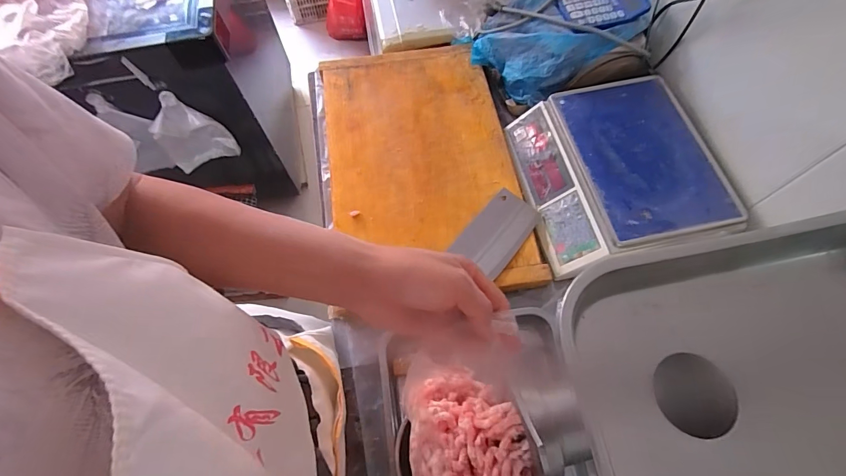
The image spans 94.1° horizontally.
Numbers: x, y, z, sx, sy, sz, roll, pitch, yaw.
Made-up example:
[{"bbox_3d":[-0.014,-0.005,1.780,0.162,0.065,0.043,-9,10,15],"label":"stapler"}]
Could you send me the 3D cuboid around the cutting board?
[{"bbox_3d":[-0.006,-0.160,0.778,0.355,0.027,0.572,-10,65,-4],"label":"cutting board"}]

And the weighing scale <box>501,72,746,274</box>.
[{"bbox_3d":[0.339,-0.128,0.712,0.297,0.095,0.335,-9,65,-4],"label":"weighing scale"}]

